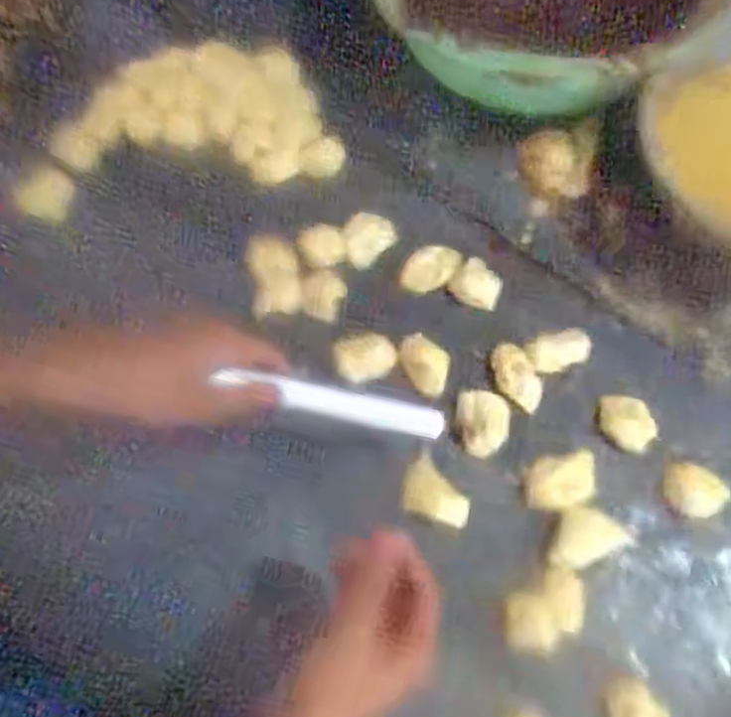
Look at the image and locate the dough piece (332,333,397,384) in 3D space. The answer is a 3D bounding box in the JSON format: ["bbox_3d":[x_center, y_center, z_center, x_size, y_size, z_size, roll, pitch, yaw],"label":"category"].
[{"bbox_3d":[-0.001,-0.001,0.679,0.054,0.024,0.036,-9,67,-2],"label":"dough piece"}]

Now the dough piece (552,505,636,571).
[{"bbox_3d":[0.174,0.143,0.587,0.052,0.020,0.047,20,69,10],"label":"dough piece"}]

